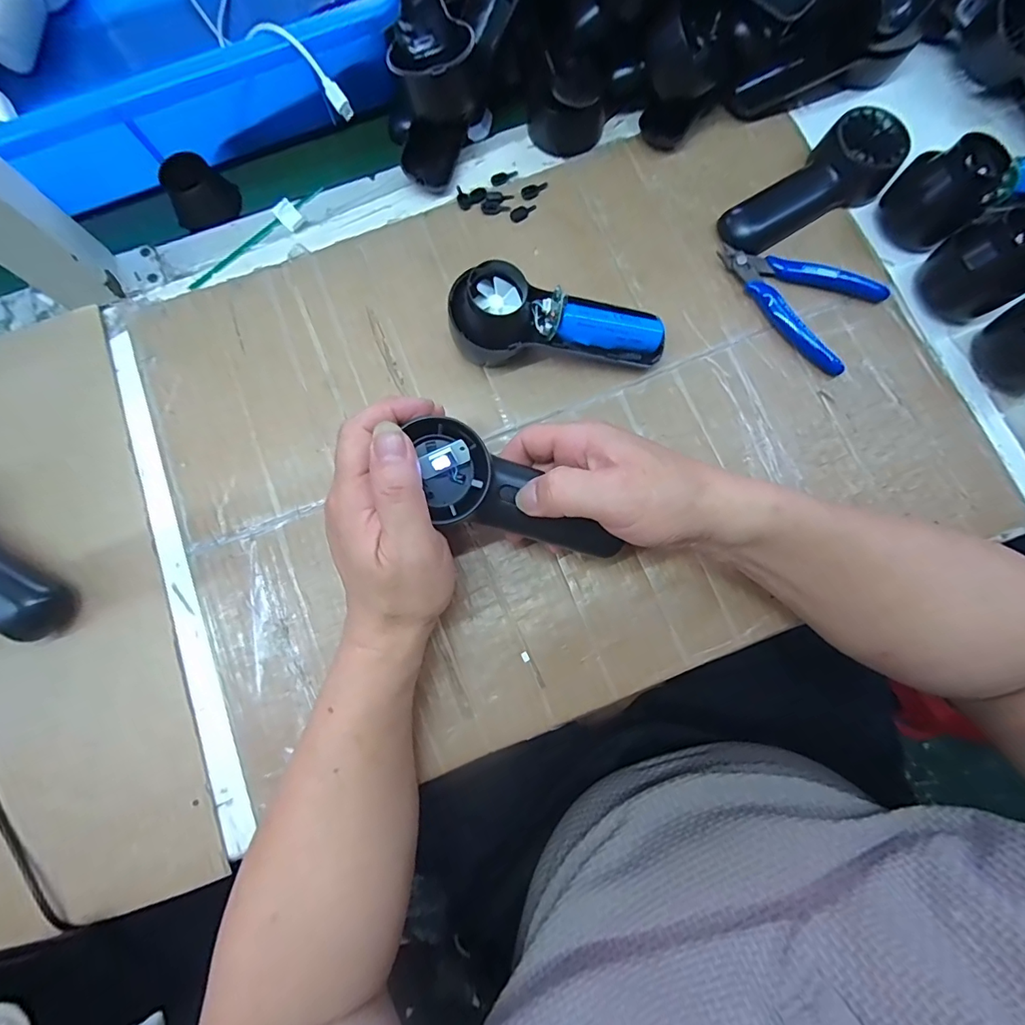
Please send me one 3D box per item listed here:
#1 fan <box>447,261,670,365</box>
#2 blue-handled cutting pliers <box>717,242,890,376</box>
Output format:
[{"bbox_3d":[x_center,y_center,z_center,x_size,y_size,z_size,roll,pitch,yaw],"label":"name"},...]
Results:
[{"bbox_3d":[0.033,-0.130,0.317,0.147,0.060,0.047,0,80,0],"label":"fan"},{"bbox_3d":[0.205,-0.160,0.345,0.116,0.014,0.073,30,81,5],"label":"blue-handled cutting pliers"}]

